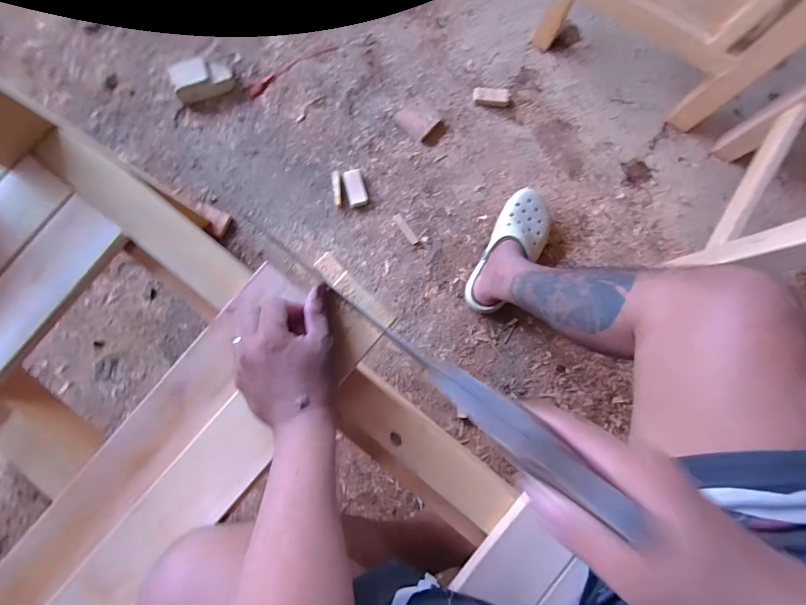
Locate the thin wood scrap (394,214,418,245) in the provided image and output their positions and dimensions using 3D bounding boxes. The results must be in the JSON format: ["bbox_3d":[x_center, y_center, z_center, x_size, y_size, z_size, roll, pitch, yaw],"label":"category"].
[{"bbox_3d":[0.007,-0.160,0.879,0.017,0.012,0.075,-35,86,-4],"label":"thin wood scrap"}]

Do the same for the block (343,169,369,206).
[{"bbox_3d":[-0.101,-0.247,0.874,0.042,0.020,0.076,-14,84,0],"label":"block"}]

